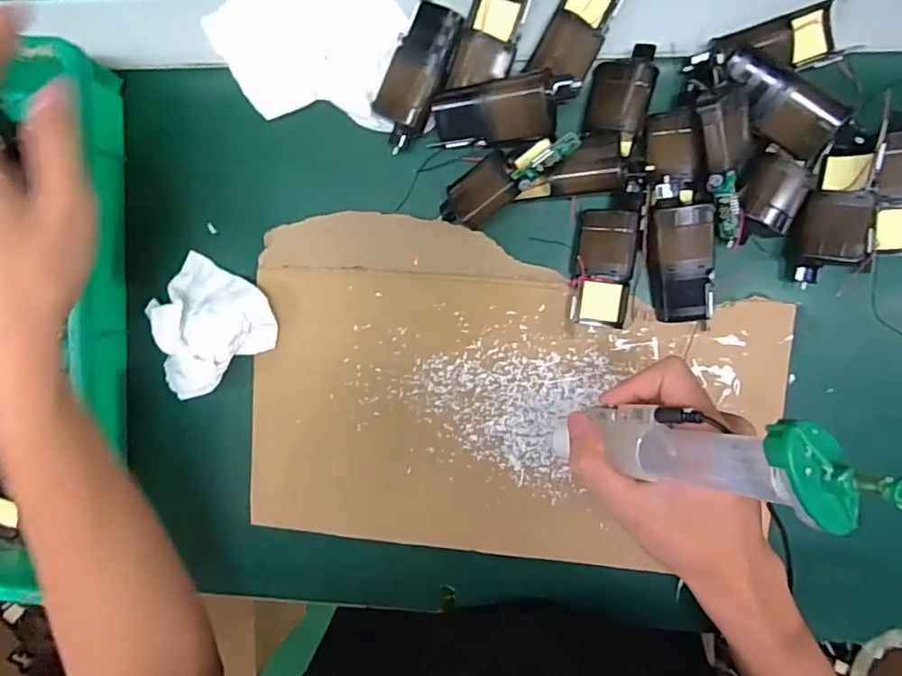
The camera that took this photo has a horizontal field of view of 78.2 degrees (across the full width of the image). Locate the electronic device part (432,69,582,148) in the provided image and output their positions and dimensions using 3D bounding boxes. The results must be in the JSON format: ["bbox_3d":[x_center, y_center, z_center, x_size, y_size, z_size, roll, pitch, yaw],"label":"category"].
[{"bbox_3d":[0.033,-0.142,0.348,0.092,0.023,0.035,-1,95,26],"label":"electronic device part"}]

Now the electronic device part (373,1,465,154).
[{"bbox_3d":[-0.023,-0.171,0.367,0.038,0.021,0.087,28,97,2],"label":"electronic device part"}]

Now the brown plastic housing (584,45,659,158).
[{"bbox_3d":[0.107,-0.154,0.350,0.037,0.015,0.062,15,96,4],"label":"brown plastic housing"}]

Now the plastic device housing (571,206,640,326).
[{"bbox_3d":[0.101,-0.046,0.369,0.036,0.020,0.076,5,96,5],"label":"plastic device housing"}]

